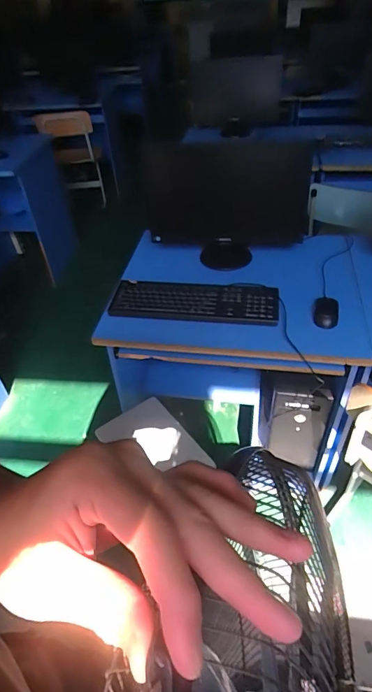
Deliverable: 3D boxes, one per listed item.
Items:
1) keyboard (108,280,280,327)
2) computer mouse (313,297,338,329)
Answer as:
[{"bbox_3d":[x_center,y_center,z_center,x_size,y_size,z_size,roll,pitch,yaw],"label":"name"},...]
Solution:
[{"bbox_3d":[0.021,-0.128,1.116,0.447,0.022,0.150,5,44,10],"label":"keyboard"},{"bbox_3d":[0.370,-0.091,1.075,0.060,0.033,0.104,11,45,15],"label":"computer mouse"}]

